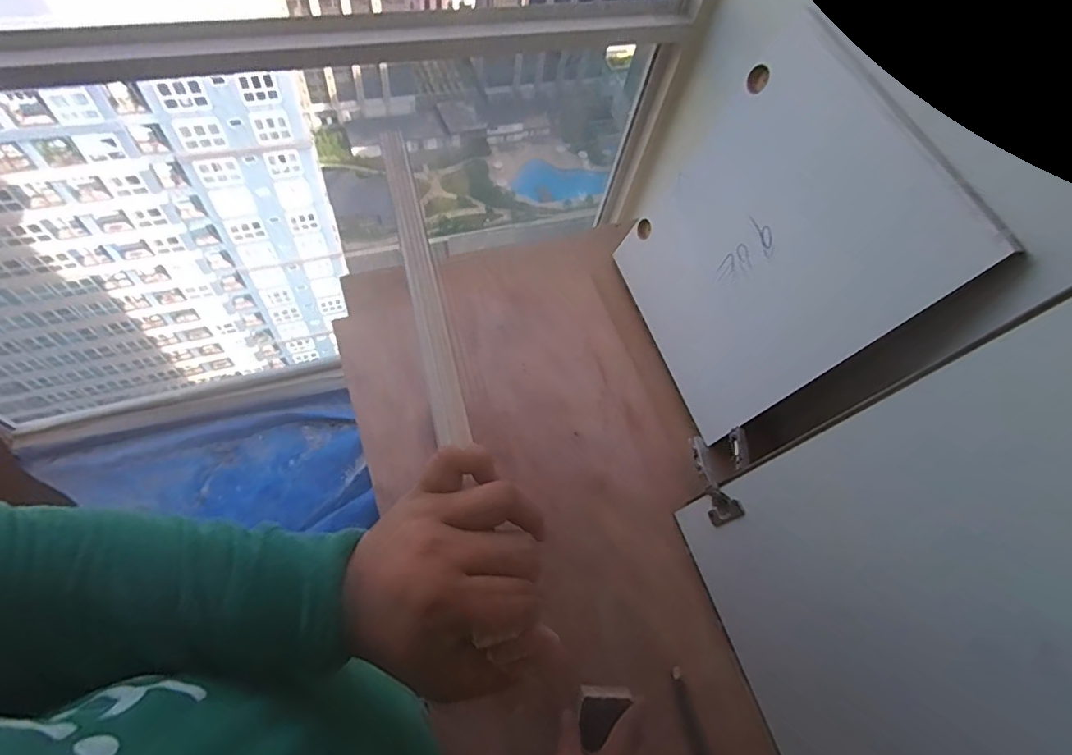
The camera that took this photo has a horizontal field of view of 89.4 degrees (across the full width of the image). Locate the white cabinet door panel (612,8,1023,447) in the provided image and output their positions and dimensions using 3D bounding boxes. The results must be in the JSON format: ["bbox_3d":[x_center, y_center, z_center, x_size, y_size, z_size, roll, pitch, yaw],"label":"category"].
[{"bbox_3d":[0.311,-0.173,0.776,0.025,0.451,0.401,-4,62,-31],"label":"white cabinet door panel"}]

